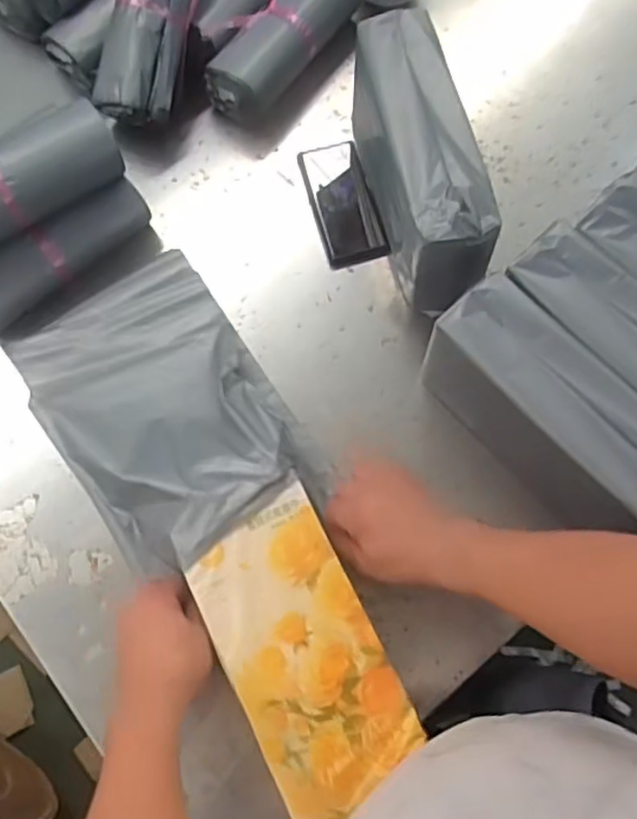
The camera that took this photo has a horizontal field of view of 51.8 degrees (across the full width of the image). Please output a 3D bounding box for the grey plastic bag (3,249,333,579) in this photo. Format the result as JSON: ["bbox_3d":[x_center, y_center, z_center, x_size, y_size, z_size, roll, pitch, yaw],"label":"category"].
[{"bbox_3d":[-0.169,-0.014,0.688,0.223,0.107,0.343,-32,74,-10],"label":"grey plastic bag"}]

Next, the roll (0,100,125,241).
[{"bbox_3d":[-0.329,-0.239,0.698,0.239,0.061,0.074,-38,75,-11],"label":"roll"}]

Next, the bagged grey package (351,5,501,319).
[{"bbox_3d":[0.112,-0.284,0.751,0.092,0.160,0.309,-10,71,-3],"label":"bagged grey package"}]

